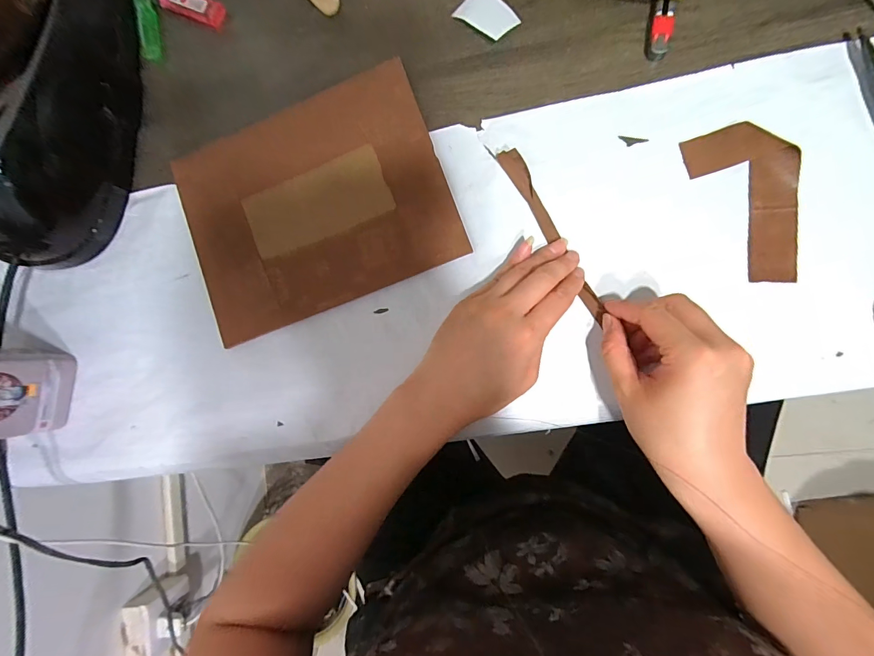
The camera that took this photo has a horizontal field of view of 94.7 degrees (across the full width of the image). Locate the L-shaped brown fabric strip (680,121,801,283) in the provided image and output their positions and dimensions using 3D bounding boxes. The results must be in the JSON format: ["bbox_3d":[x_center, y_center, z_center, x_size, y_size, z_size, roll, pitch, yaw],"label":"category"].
[{"bbox_3d":[0.242,-0.097,0.302,0.061,0.013,0.124,-26,85,7],"label":"L-shaped brown fabric strip"}]

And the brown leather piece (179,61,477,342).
[{"bbox_3d":[-0.108,-0.109,0.357,0.228,0.009,0.182,-20,84,5],"label":"brown leather piece"}]

